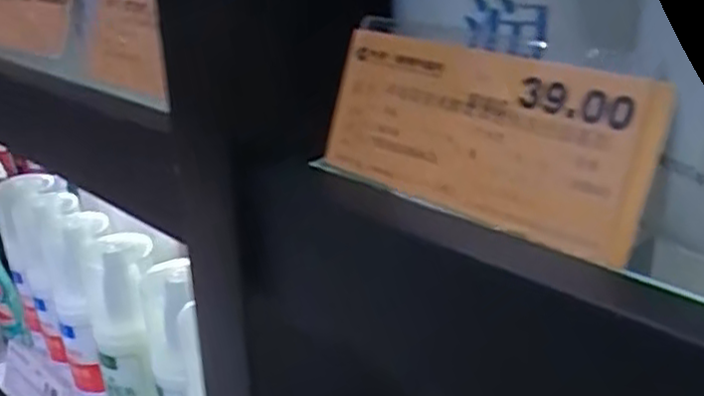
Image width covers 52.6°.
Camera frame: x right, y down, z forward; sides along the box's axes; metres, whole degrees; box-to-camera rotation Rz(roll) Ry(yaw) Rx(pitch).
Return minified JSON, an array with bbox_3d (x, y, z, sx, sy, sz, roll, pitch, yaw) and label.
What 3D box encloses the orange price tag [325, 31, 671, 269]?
[{"bbox_3d":[0.029,-0.015,0.172,0.088,0.038,0.004,22,12,41],"label":"orange price tag"}]

